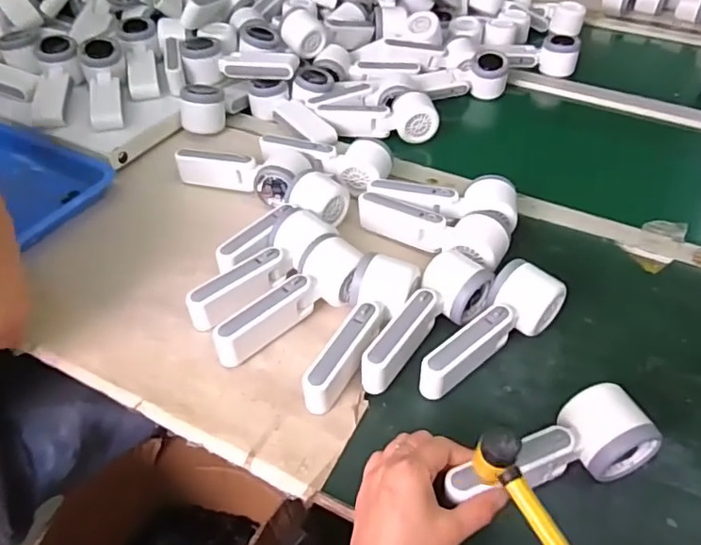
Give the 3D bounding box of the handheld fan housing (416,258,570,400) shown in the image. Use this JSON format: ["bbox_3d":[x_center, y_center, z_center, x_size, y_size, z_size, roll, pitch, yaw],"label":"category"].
[{"bbox_3d":[0.126,0.057,0.515,0.159,0.057,0.052,-33,53,-32],"label":"handheld fan housing"}]

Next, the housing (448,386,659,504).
[{"bbox_3d":[0.147,0.137,0.429,0.164,0.052,0.055,-13,46,-13],"label":"housing"}]

